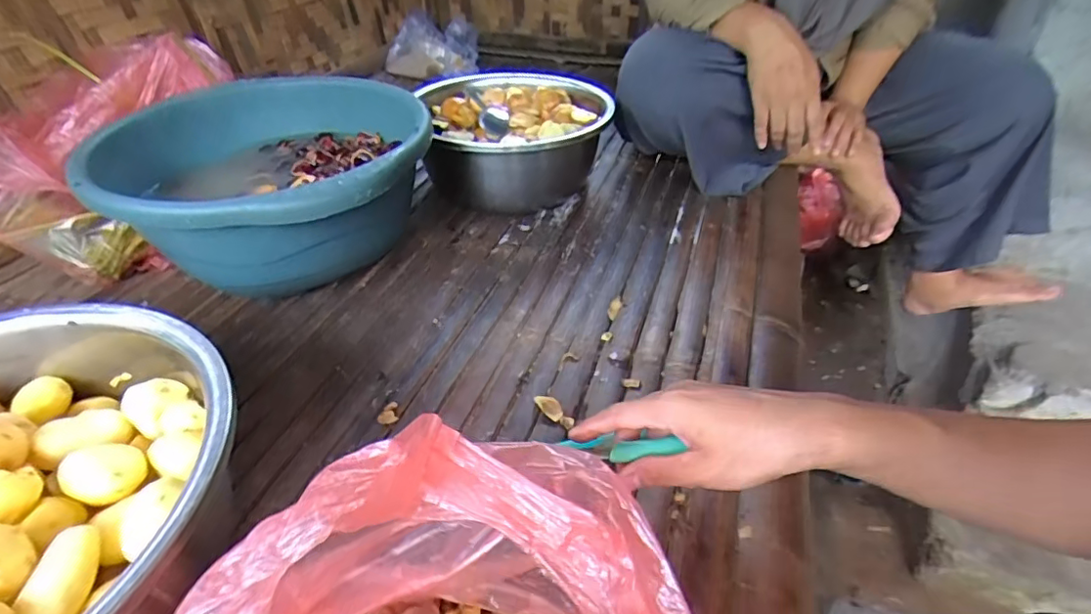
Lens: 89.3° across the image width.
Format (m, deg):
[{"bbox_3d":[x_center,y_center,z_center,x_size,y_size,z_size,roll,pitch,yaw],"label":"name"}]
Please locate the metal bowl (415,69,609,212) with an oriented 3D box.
[{"bbox_3d":[-0.039,-0.243,0.807,0.247,0.125,0.283,-6,38,-5],"label":"metal bowl"}]

